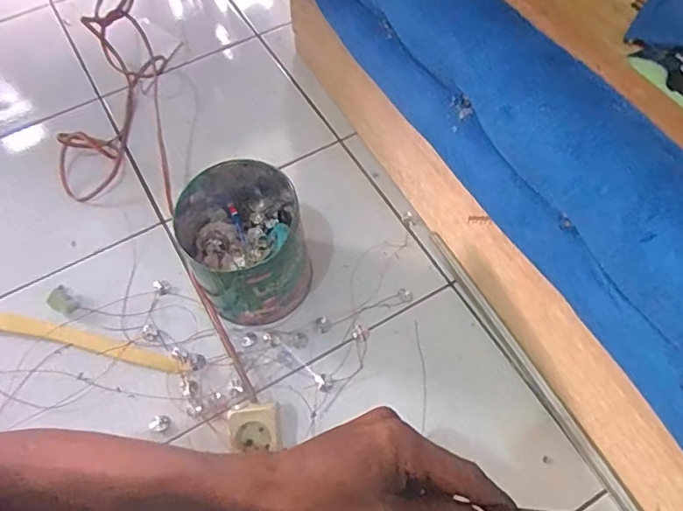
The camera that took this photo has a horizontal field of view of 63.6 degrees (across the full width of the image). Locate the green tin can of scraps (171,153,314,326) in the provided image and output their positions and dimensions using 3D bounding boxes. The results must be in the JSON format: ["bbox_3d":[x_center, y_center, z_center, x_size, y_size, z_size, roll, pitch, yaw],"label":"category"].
[{"bbox_3d":[-0.125,-0.021,0.704,0.147,0.152,0.180,-17,61,-8],"label":"green tin can of scraps"}]

